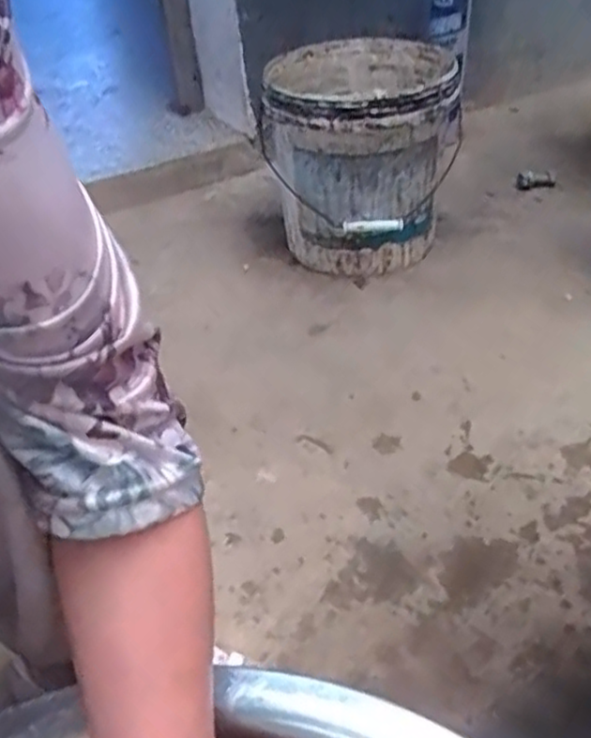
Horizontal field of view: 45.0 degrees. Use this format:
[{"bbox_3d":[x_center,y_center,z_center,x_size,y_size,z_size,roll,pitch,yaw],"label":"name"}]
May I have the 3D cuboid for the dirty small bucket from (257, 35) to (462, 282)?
[{"bbox_3d":[0.093,-0.287,1.002,0.246,0.255,0.259,1,38,7],"label":"dirty small bucket"}]

